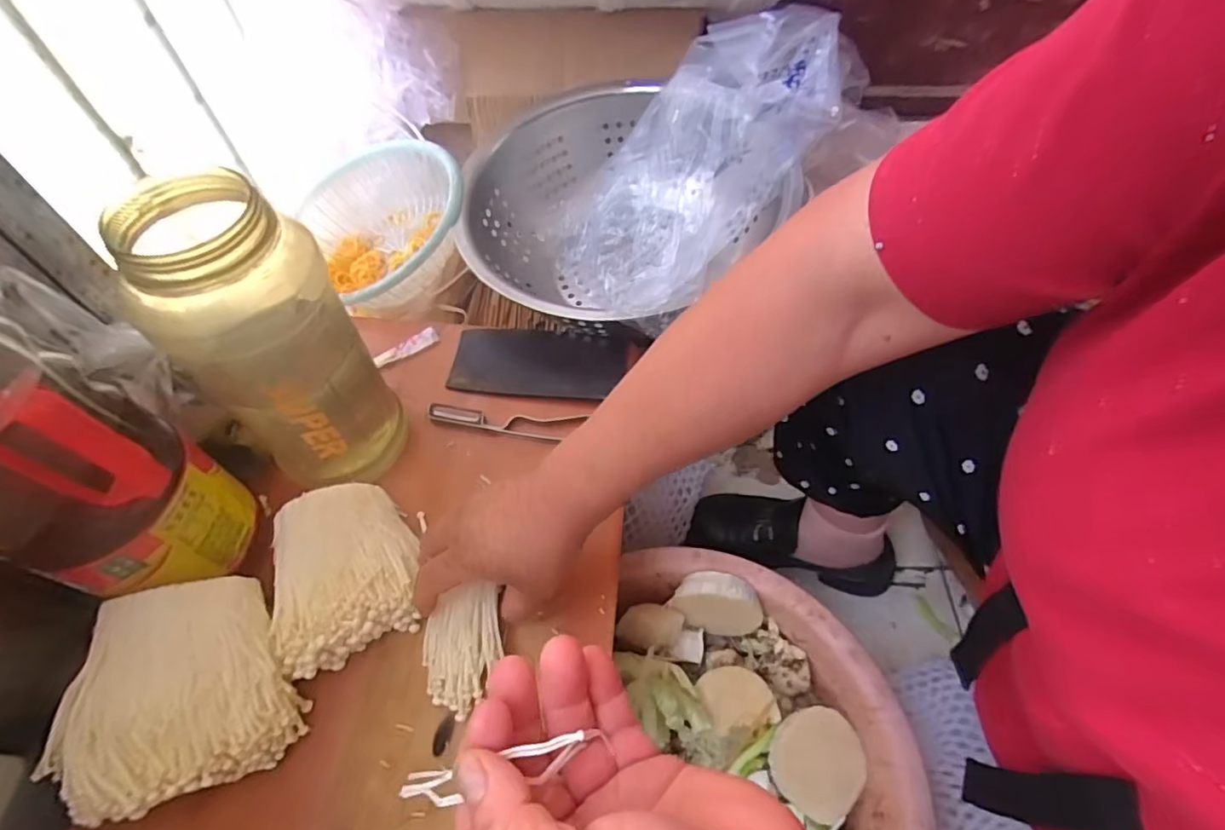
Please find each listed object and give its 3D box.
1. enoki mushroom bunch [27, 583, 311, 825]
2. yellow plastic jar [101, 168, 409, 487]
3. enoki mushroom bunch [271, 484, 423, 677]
[{"bbox_3d":[-0.286,0.185,0.375,0.121,0.094,0.112,-23,58,-13],"label":"enoki mushroom bunch"},{"bbox_3d":[-0.221,-0.033,0.413,0.081,0.254,0.083,-13,56,-7],"label":"yellow plastic jar"},{"bbox_3d":[-0.200,0.119,0.435,0.092,0.063,0.120,-16,57,-9],"label":"enoki mushroom bunch"}]

